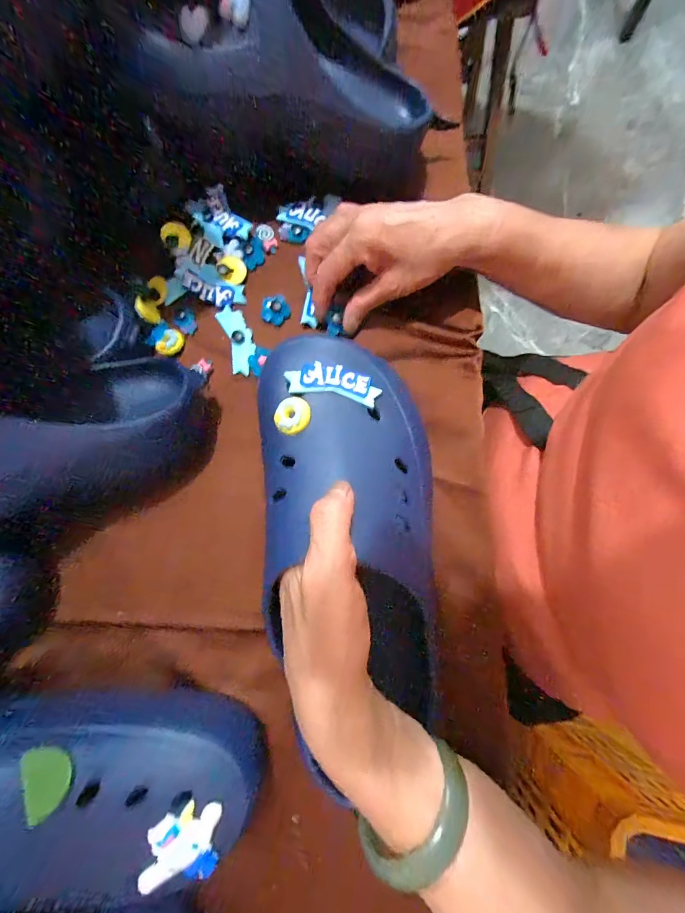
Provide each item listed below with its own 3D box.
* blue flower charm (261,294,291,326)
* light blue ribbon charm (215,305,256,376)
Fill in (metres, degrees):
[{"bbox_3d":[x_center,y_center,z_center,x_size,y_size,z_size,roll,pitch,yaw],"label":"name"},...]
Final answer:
[{"bbox_3d":[-0.059,-0.128,0.334,0.025,0.008,0.025,0,80,0],"label":"blue flower charm"},{"bbox_3d":[-0.091,-0.102,0.331,0.024,0.006,0.062,-18,80,-3],"label":"light blue ribbon charm"}]

